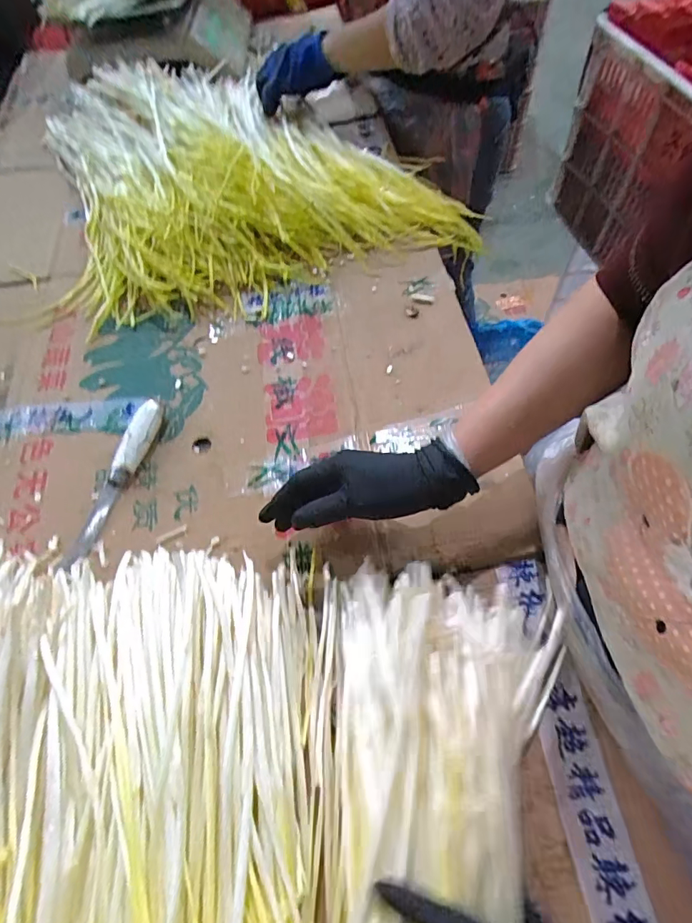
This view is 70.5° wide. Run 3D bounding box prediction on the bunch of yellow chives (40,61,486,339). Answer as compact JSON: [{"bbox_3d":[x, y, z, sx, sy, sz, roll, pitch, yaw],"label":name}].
[{"bbox_3d":[-0.151,-0.458,0.740,0.575,0.093,0.543,-15,59,-5],"label":"bunch of yellow chives"}]

